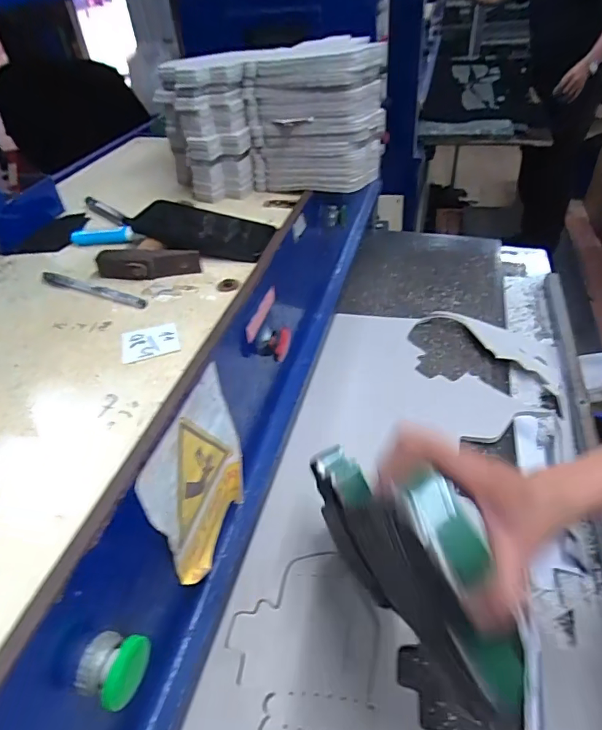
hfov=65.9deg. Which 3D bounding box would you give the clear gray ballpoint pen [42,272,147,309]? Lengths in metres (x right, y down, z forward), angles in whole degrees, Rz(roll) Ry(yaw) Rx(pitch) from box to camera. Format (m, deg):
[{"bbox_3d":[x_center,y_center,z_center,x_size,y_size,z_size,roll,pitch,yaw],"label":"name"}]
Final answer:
[{"bbox_3d":[-0.223,-0.079,0.491,0.147,0.008,0.016,17,48,23],"label":"clear gray ballpoint pen"}]

